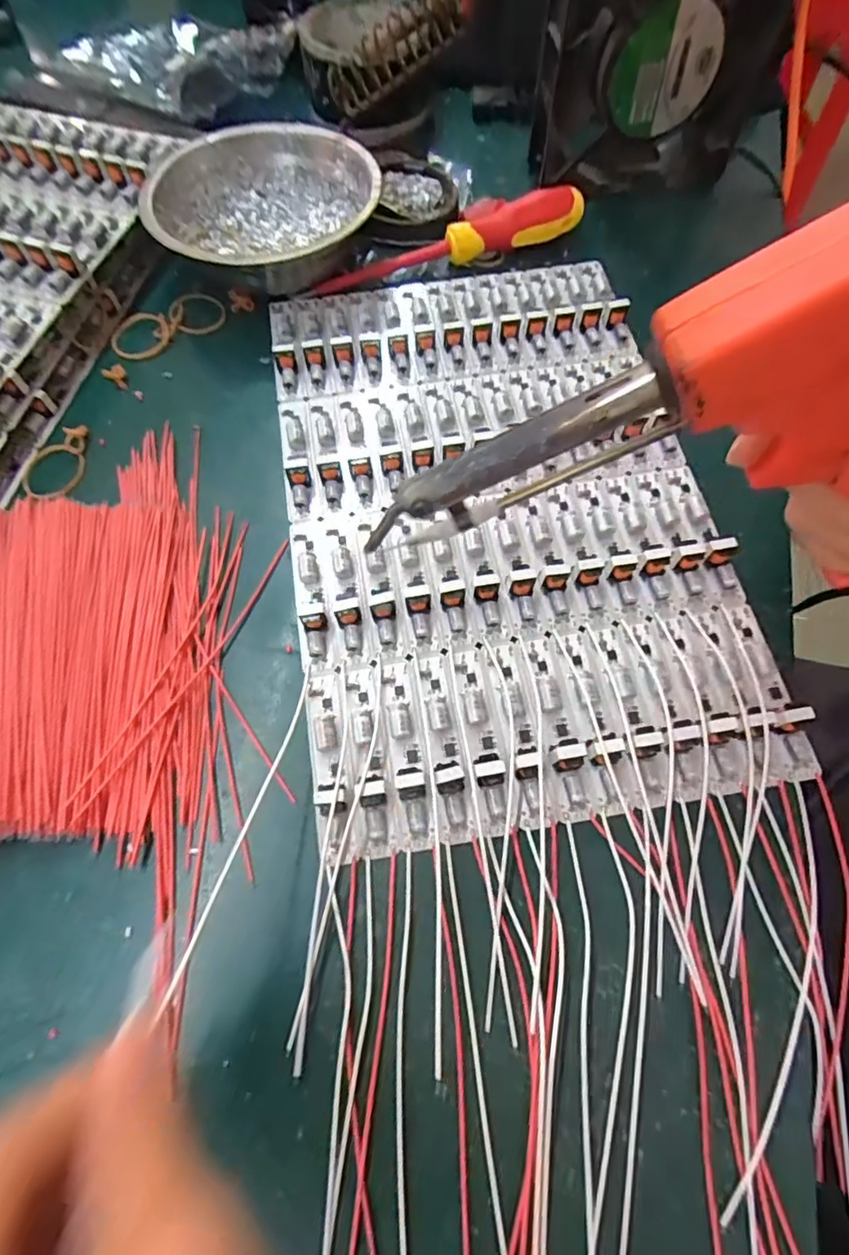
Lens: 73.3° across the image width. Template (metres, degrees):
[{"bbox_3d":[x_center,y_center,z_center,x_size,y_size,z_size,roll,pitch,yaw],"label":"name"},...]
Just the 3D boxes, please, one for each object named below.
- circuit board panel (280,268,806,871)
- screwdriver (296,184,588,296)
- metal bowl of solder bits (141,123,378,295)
[{"bbox_3d":[0.031,-0.065,0.269,0.188,0.017,0.298,-9,67,-4],"label":"circuit board panel"},{"bbox_3d":[0.010,-0.223,0.325,0.167,0.024,0.023,-16,68,-7],"label":"screwdriver"},{"bbox_3d":[-0.090,-0.231,0.323,0.119,0.039,0.123,0,67,0],"label":"metal bowl of solder bits"}]

